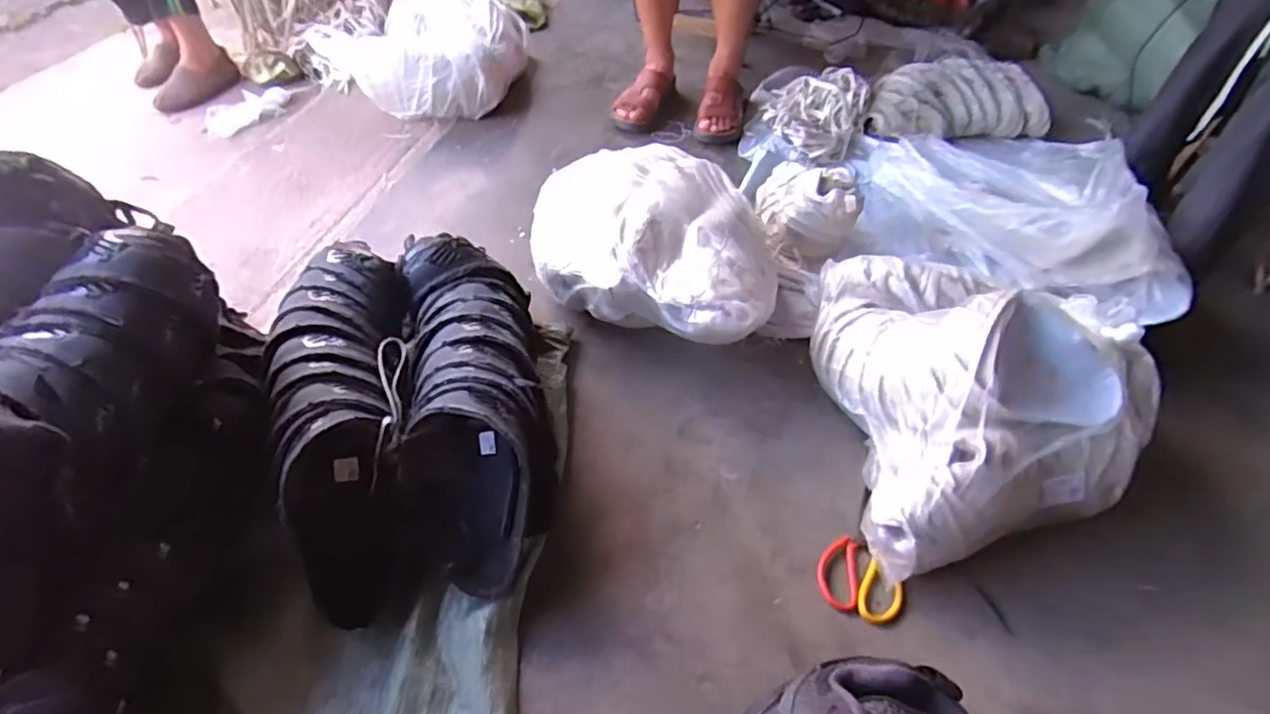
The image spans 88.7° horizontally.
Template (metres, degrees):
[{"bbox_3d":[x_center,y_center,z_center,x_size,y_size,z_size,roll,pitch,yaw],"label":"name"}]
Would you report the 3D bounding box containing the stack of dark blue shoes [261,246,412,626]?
[{"bbox_3d":[-0.372,0.067,0.830,0.165,0.155,0.493,-7,51,-10],"label":"stack of dark blue shoes"}]

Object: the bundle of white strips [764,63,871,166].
[{"bbox_3d":[0.416,-0.569,1.505,0.229,0.129,0.212,16,50,9],"label":"bundle of white strips"}]

